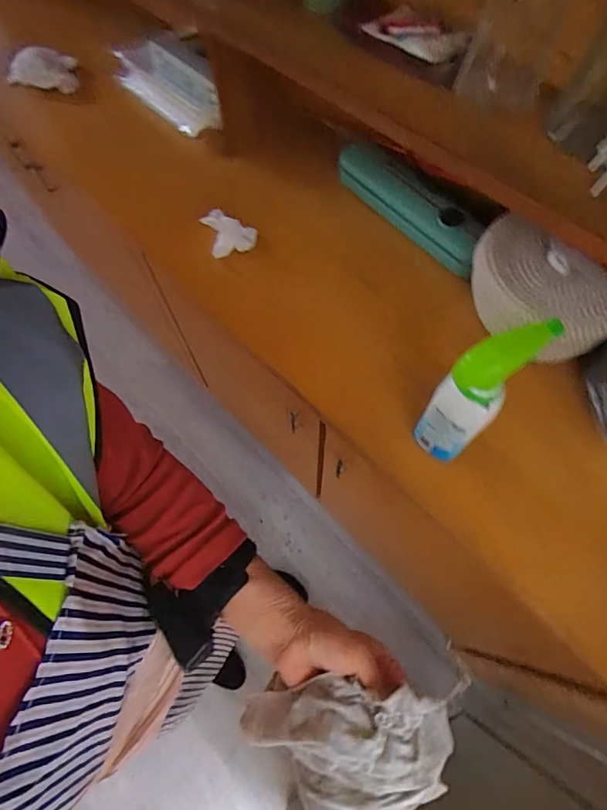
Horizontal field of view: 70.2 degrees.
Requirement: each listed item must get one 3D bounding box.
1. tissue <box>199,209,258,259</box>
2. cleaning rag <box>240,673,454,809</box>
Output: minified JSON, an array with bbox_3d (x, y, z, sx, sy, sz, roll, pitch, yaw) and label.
[{"bbox_3d":[-0.130,-0.282,0.726,0.089,0.052,0.069,27,71,13],"label":"tissue"},{"bbox_3d":[0.030,0.262,0.329,0.160,0.079,0.092,-2,67,1],"label":"cleaning rag"}]

